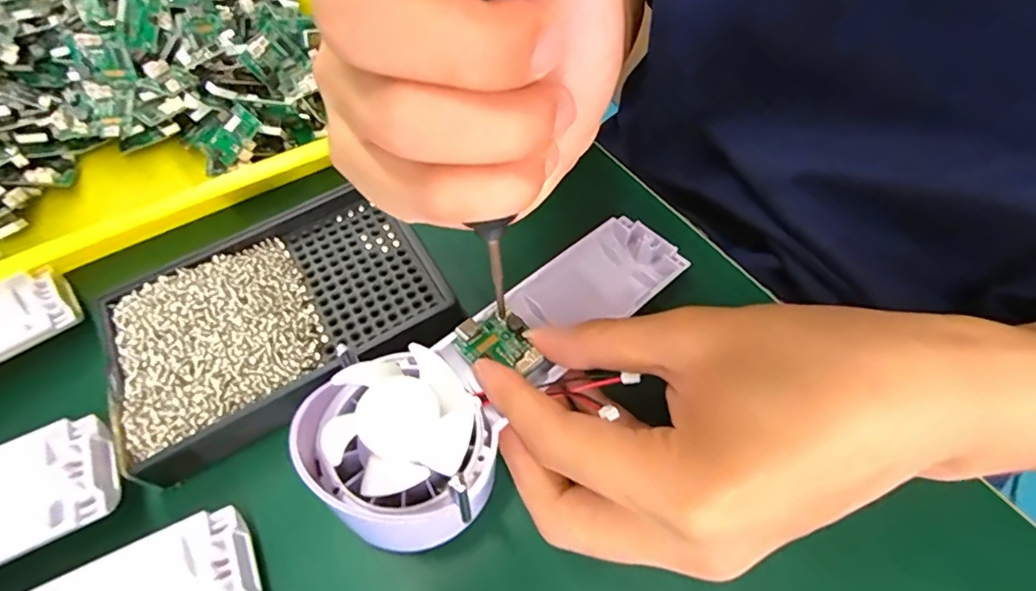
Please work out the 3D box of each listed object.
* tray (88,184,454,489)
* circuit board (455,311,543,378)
[{"bbox_3d":[-0.105,0.011,0.236,0.135,0.024,0.091,-31,62,-15],"label":"tray"},{"bbox_3d":[-0.007,0.019,0.207,0.026,0.005,0.033,-39,65,-19],"label":"circuit board"}]

